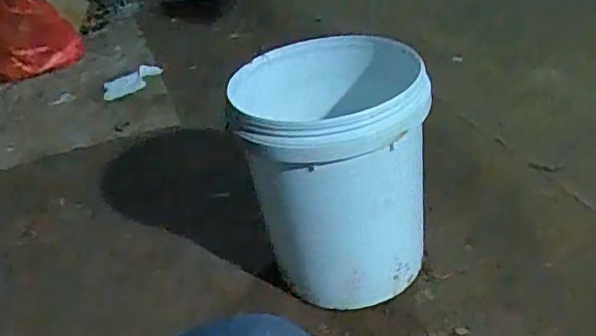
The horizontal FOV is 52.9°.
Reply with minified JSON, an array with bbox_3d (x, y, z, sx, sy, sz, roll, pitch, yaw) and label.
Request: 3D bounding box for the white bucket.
[{"bbox_3d":[0.060,-0.007,1.007,0.294,0.325,0.312,-4,35,5],"label":"white bucket"}]

